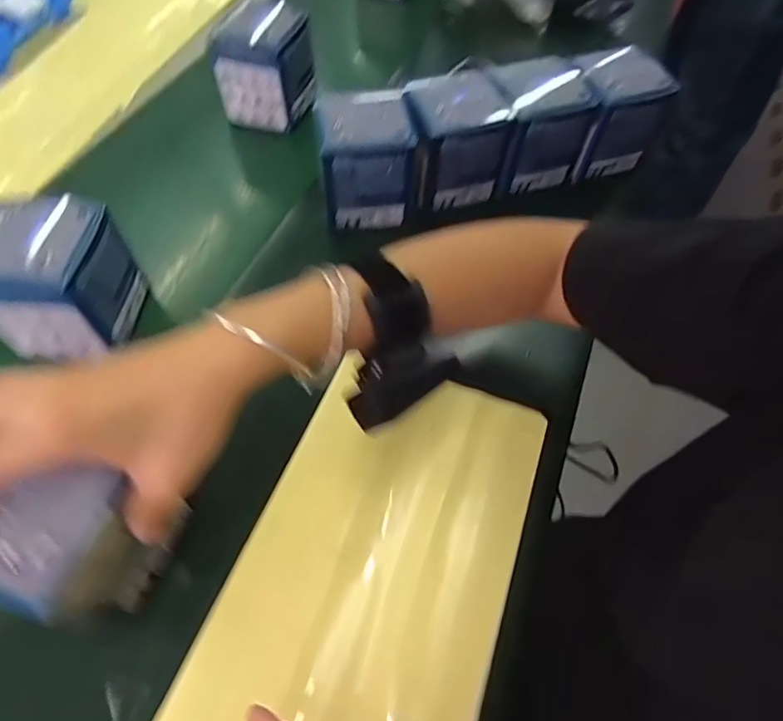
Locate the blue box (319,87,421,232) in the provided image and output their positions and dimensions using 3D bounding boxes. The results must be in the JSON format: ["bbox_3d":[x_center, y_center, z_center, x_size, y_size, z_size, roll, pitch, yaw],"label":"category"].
[{"bbox_3d":[-0.022,-0.184,0.454,0.081,0.085,0.089,-4,59,-5],"label":"blue box"}]

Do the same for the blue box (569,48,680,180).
[{"bbox_3d":[0.215,-0.252,0.508,0.086,0.086,0.087,-15,60,-11],"label":"blue box"}]

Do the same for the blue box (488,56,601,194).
[{"bbox_3d":[0.138,-0.230,0.493,0.086,0.088,0.081,-11,60,-9],"label":"blue box"}]

